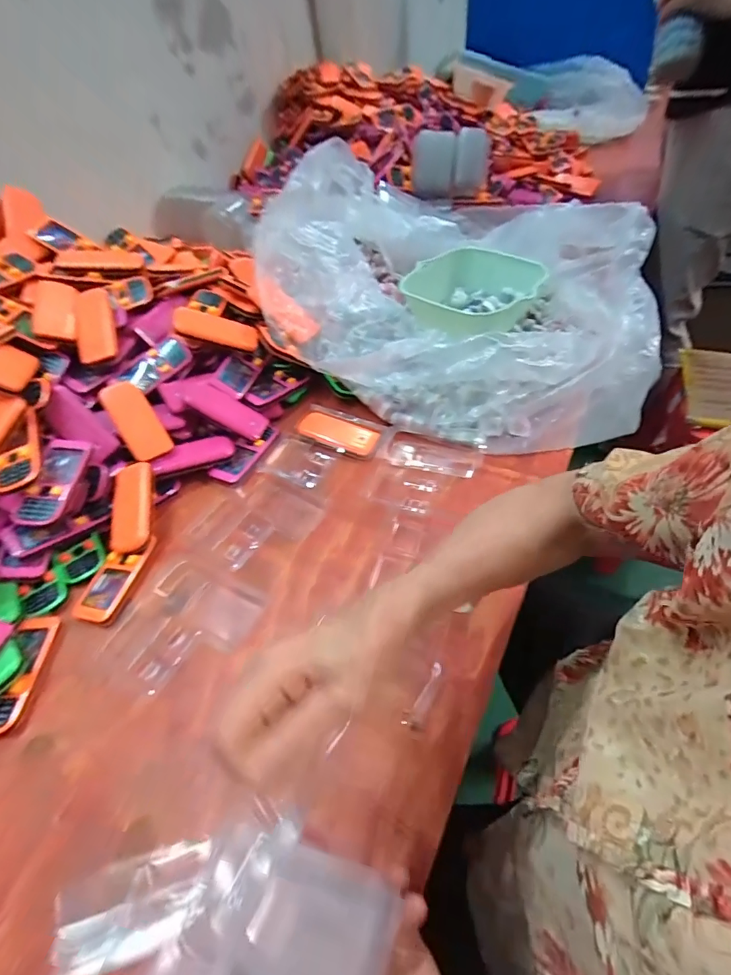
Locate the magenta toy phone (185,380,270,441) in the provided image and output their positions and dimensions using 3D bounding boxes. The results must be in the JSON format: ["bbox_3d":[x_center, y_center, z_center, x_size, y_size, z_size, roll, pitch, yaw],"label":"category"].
[{"bbox_3d":[-0.180,-0.100,0.579,0.108,0.012,0.044,29,52,-13],"label":"magenta toy phone"}]

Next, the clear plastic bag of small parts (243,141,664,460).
[{"bbox_3d":[0.144,-0.300,0.639,0.533,0.182,0.470,21,56,22],"label":"clear plastic bag of small parts"}]

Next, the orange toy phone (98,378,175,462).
[{"bbox_3d":[-0.279,-0.081,0.542,0.043,0.009,0.102,-35,91,-20],"label":"orange toy phone"}]

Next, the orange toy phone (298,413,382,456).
[{"bbox_3d":[-0.035,-0.074,0.587,0.106,0.010,0.043,16,54,19],"label":"orange toy phone"}]

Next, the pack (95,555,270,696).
[{"bbox_3d":[-0.177,0.136,0.434,0.127,0.013,0.126,19,55,21],"label":"pack"}]

